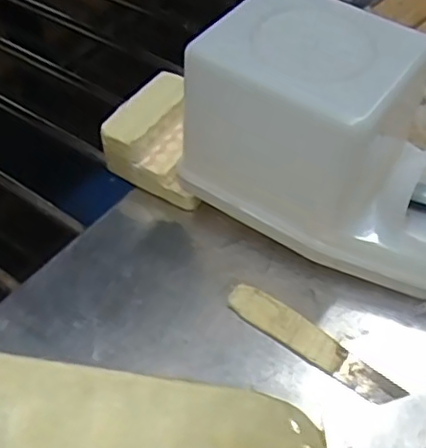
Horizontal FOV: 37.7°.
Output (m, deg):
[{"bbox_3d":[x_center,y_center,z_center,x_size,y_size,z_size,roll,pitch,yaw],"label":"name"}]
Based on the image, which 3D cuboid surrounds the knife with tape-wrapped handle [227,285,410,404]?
[{"bbox_3d":[0.053,0.064,0.340,0.104,0.004,0.020,31,65,23],"label":"knife with tape-wrapped handle"}]

